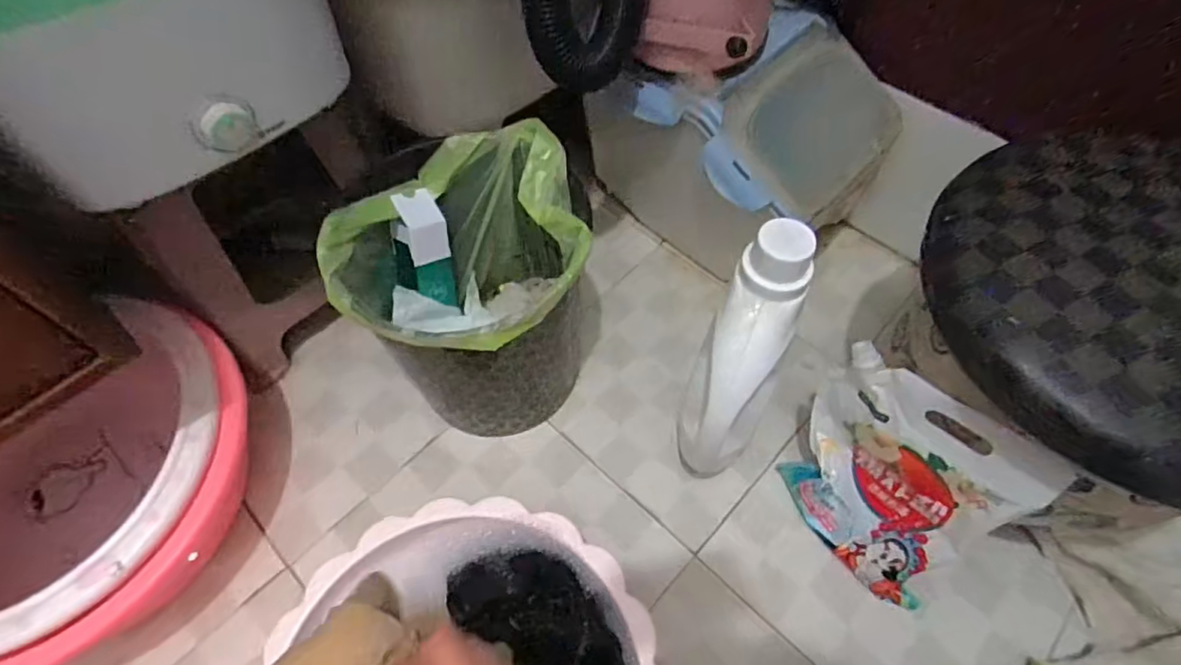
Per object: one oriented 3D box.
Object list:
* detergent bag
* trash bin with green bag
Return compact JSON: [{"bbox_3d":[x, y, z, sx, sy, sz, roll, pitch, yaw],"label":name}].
[{"bbox_3d":[0.269,0.134,0.547,0.094,0.206,0.179,-38,64,-19],"label":"detergent bag"},{"bbox_3d":[-0.118,-0.028,0.632,0.223,0.261,0.233,-12,59,-7],"label":"trash bin with green bag"}]

